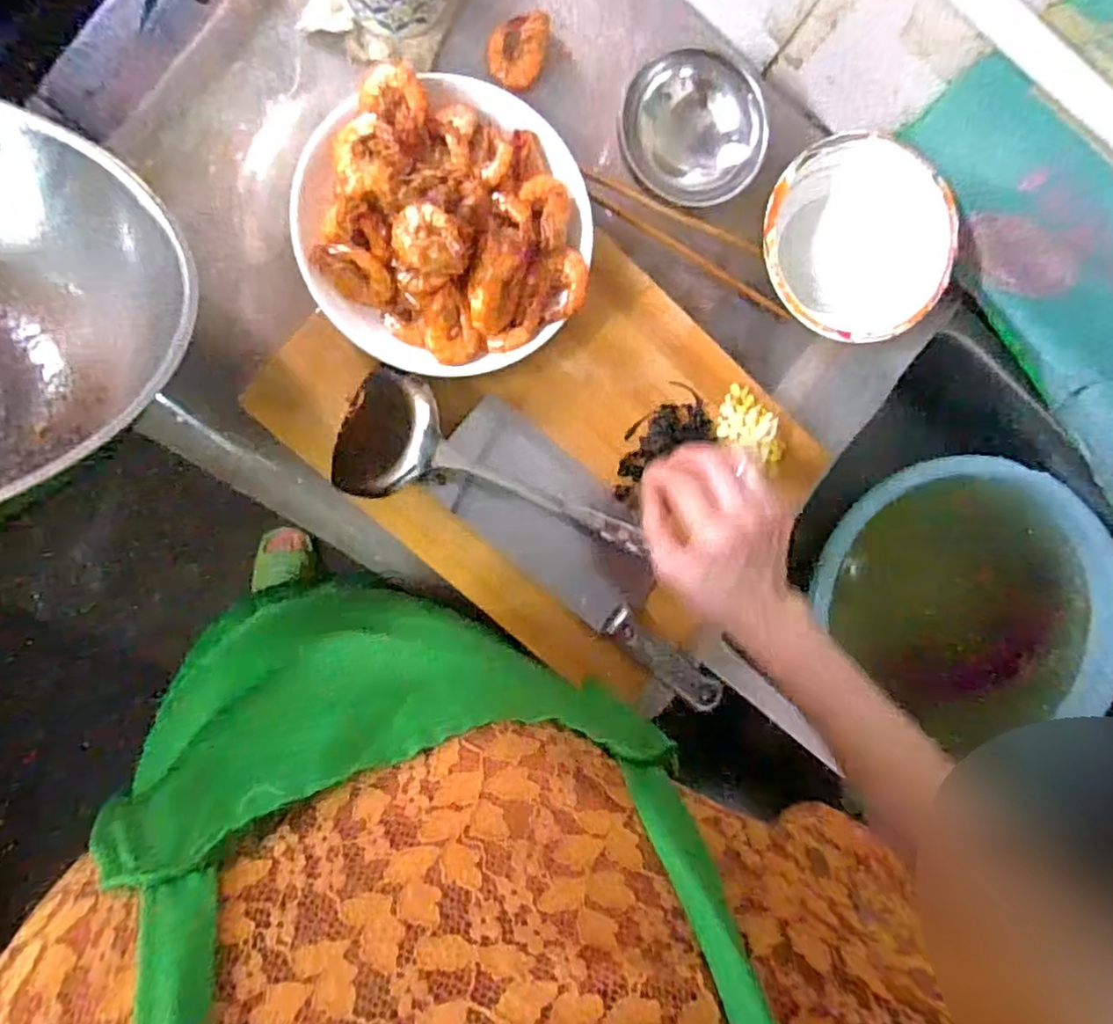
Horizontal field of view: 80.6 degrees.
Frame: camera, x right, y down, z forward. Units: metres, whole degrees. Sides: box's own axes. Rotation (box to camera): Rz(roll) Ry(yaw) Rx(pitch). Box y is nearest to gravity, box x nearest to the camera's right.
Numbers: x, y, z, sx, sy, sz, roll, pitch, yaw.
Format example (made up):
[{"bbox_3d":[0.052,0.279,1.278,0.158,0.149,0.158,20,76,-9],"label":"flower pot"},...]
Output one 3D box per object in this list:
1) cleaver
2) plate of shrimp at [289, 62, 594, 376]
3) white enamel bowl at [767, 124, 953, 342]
[{"bbox_3d":[0.031,0.032,0.506,0.278,0.025,0.090,40,87,-9],"label":"cleaver"},{"bbox_3d":[-0.074,-0.197,0.444,0.192,0.047,0.194,0,93,-9],"label":"plate of shrimp"},{"bbox_3d":[0.233,-0.214,0.532,0.150,0.057,0.146,0,93,-9],"label":"white enamel bowl"}]

